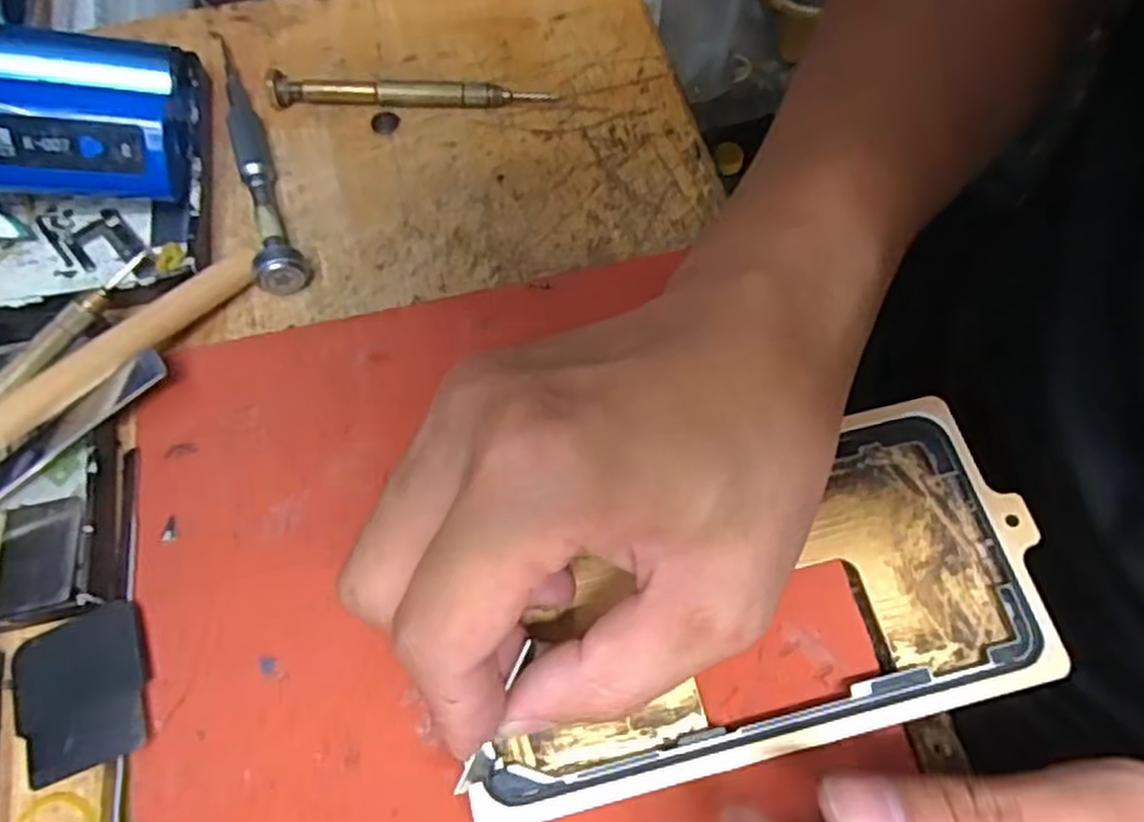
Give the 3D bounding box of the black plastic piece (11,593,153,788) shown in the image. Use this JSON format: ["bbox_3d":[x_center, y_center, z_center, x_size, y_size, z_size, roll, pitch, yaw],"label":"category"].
[{"bbox_3d":[-0.135,0.077,0.209,0.037,0.005,0.040,-22,68,-9],"label":"black plastic piece"}]

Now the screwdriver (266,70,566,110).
[{"bbox_3d":[-0.062,-0.125,0.296,0.107,0.012,0.009,-1,67,0],"label":"screwdriver"}]

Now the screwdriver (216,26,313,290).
[{"bbox_3d":[-0.121,-0.096,0.282,0.016,0.016,0.124,-21,68,-8],"label":"screwdriver"}]

